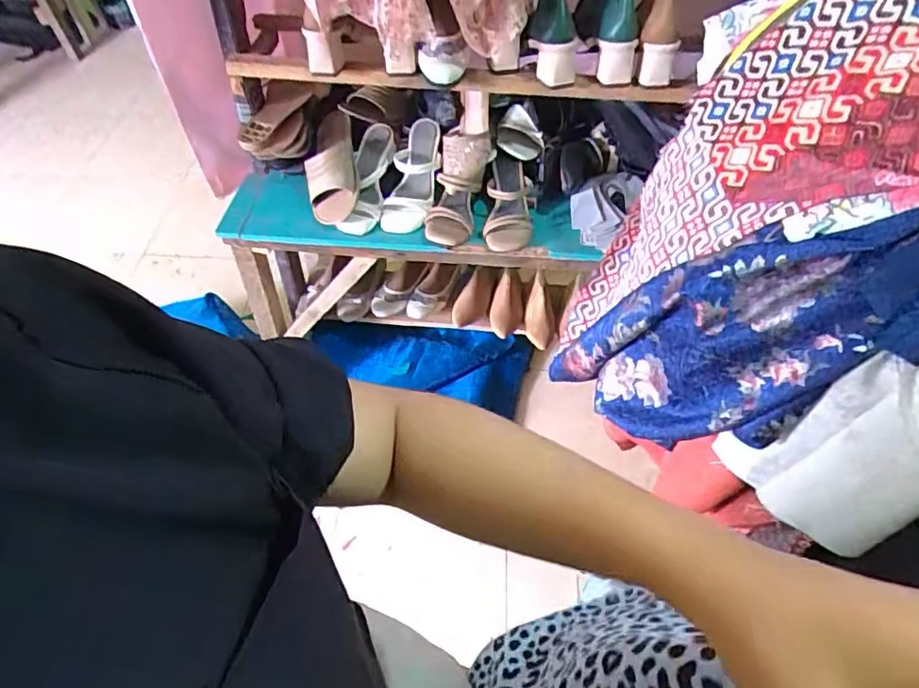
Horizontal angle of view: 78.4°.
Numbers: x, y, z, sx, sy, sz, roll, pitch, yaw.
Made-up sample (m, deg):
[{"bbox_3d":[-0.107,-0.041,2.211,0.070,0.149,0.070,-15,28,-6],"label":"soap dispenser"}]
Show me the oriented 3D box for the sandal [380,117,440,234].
[{"bbox_3d":[-0.082,-0.315,1.056,0.090,0.076,0.226,10,74,8],"label":"sandal"}]

